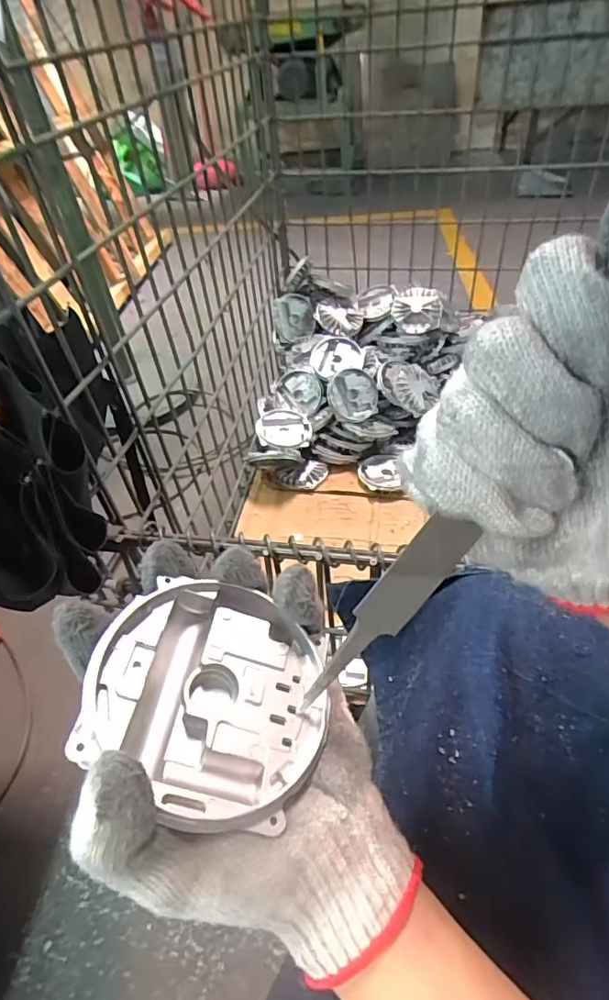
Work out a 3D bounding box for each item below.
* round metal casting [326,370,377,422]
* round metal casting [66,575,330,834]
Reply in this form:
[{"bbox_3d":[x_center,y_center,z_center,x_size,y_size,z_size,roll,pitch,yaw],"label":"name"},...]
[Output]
[{"bbox_3d":[0.095,-0.215,1.077,0.104,0.104,0.031,-8,8,-15],"label":"round metal casting"},{"bbox_3d":[-0.044,0.095,0.249,0.105,0.028,0.105,12,49,-15],"label":"round metal casting"}]

